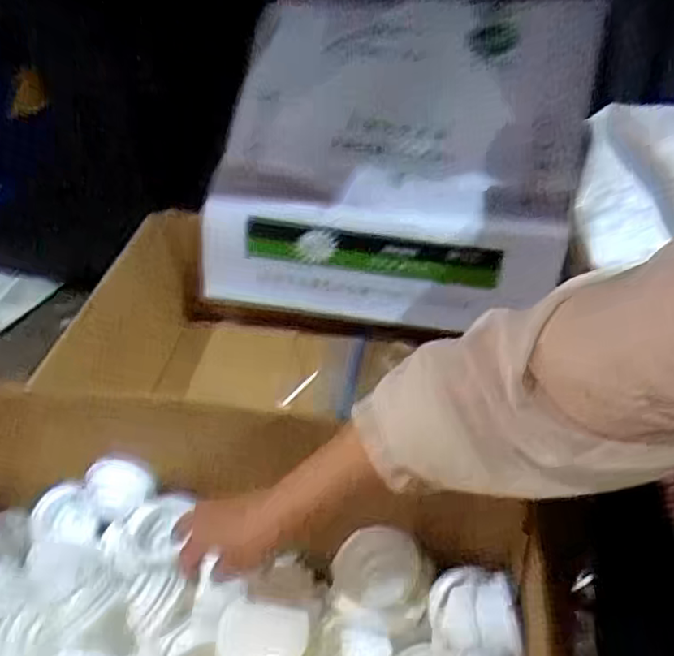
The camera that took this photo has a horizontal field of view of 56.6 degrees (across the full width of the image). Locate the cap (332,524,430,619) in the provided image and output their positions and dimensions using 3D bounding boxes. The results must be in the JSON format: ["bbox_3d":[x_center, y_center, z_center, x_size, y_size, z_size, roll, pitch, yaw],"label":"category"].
[{"bbox_3d":[0.044,0.239,0.618,0.092,0.027,0.082,1,42,5],"label":"cap"}]

